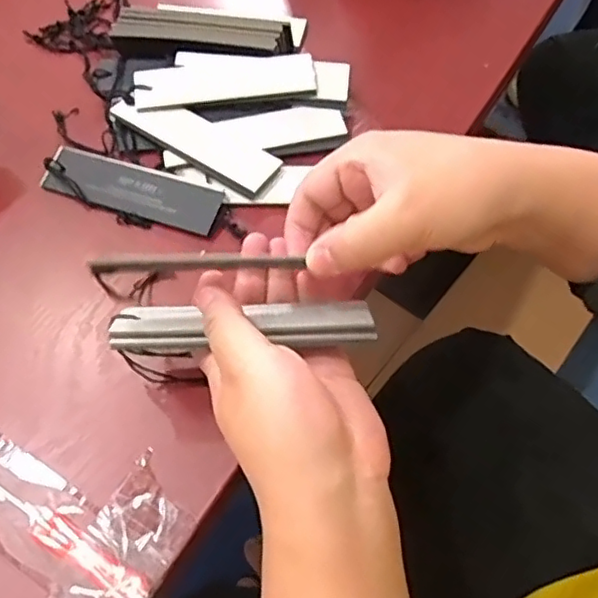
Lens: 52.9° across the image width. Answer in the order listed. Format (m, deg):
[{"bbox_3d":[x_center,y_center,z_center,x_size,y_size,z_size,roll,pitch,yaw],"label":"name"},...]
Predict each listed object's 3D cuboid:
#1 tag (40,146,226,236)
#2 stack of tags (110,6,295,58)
[{"bbox_3d":[-0.109,-0.073,0.393,0.126,0.006,0.036,18,71,15],"label":"tag"},{"bbox_3d":[-0.075,-0.197,0.449,0.133,0.017,0.046,10,60,9],"label":"stack of tags"}]

